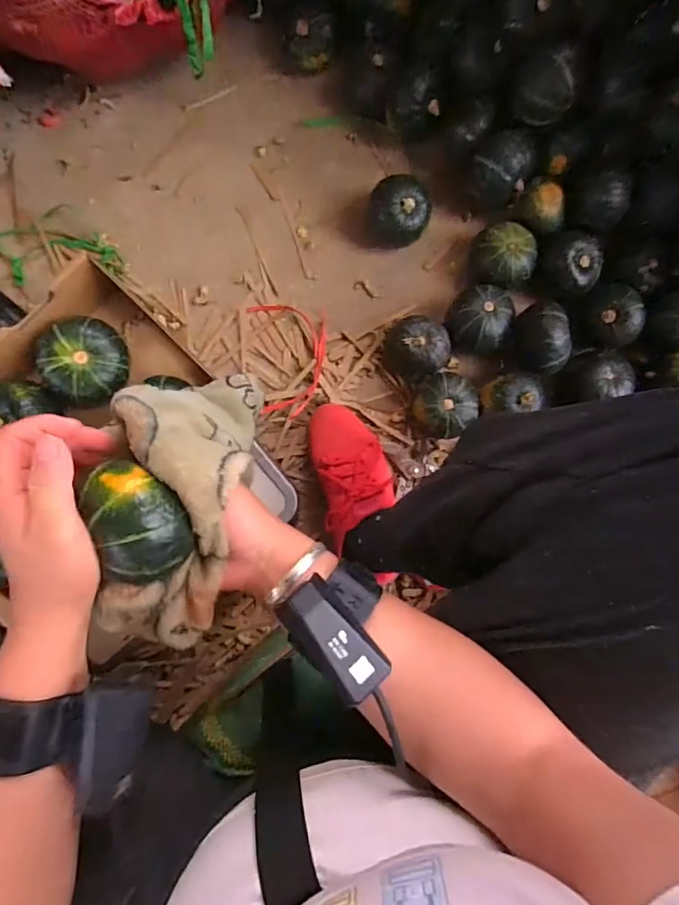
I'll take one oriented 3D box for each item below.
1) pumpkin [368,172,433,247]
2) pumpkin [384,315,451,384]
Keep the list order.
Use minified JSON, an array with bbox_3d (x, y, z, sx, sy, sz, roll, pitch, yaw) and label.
[{"bbox_3d":[0.074,-0.301,0.603,0.075,0.065,0.062,16,86,1],"label":"pumpkin"},{"bbox_3d":[0.098,-0.130,0.599,0.083,0.054,0.074,31,87,2],"label":"pumpkin"}]

